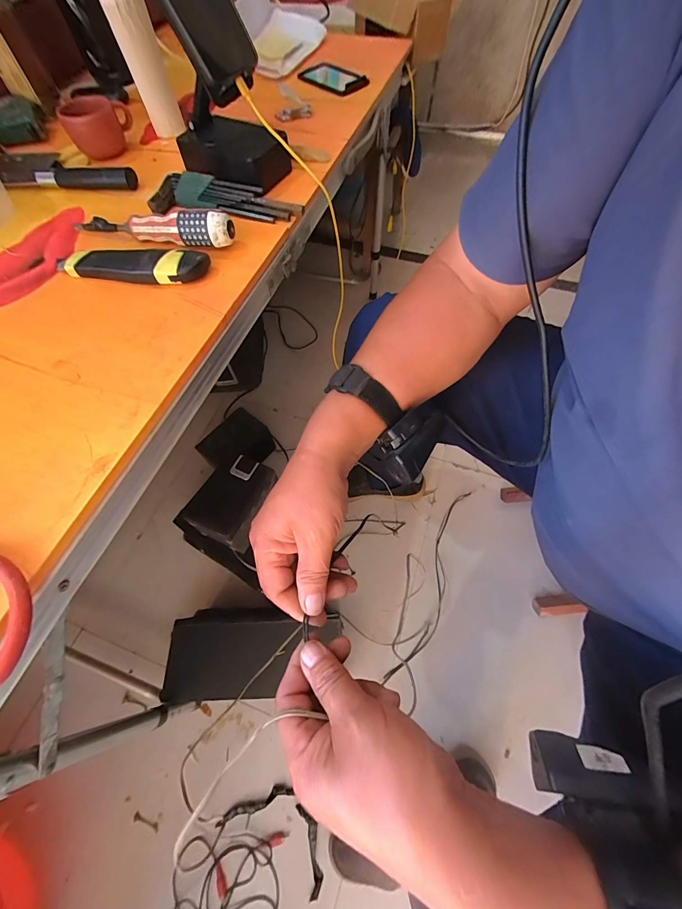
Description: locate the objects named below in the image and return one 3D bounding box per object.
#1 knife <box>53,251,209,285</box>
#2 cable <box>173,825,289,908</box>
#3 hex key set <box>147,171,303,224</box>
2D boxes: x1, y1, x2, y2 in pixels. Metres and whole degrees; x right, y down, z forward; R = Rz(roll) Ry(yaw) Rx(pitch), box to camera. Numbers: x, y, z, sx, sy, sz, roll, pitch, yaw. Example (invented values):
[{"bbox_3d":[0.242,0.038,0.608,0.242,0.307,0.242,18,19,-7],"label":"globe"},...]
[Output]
[{"bbox_3d":[-0.213,-0.188,0.340,0.158,0.023,0.031,4,62,3],"label":"knife"},{"bbox_3d":[-0.171,0.643,0.501,0.159,0.011,0.126,3,62,3],"label":"cable"},{"bbox_3d":[-0.135,-0.294,0.391,0.174,0.027,0.041,12,63,8],"label":"hex key set"}]

